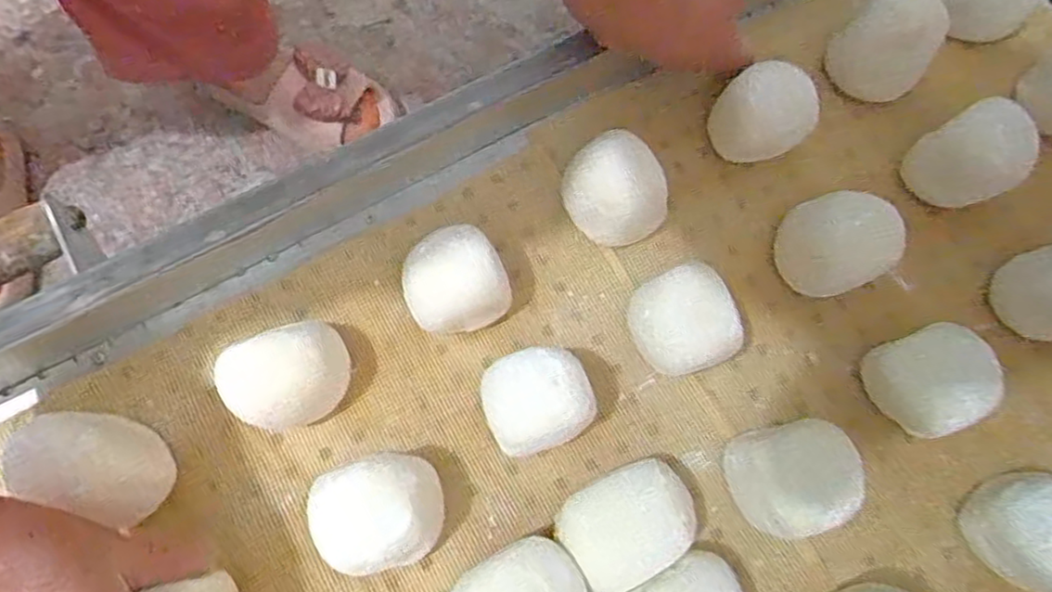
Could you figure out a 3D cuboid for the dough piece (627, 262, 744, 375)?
[{"bbox_3d":[0.084,0.018,0.366,0.050,0.050,0.054,1,73,-2],"label":"dough piece"}]

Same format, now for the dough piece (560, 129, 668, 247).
[{"bbox_3d":[0.051,-0.060,0.381,0.051,0.067,0.043,-25,75,-9],"label":"dough piece"}]

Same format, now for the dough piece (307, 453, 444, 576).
[{"bbox_3d":[-0.071,0.109,0.329,0.061,0.056,0.056,-10,73,-5],"label":"dough piece"}]

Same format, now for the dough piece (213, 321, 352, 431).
[{"bbox_3d":[-0.121,0.047,0.348,0.061,0.052,0.050,-25,75,-9],"label":"dough piece"}]

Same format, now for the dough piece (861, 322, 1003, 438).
[{"bbox_3d":[0.221,0.045,0.358,0.046,0.053,0.053,-24,75,-9],"label":"dough piece"}]

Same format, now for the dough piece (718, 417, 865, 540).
[{"bbox_3d":[0.140,0.093,0.341,0.061,0.048,0.054,-13,74,-6],"label":"dough piece"}]

